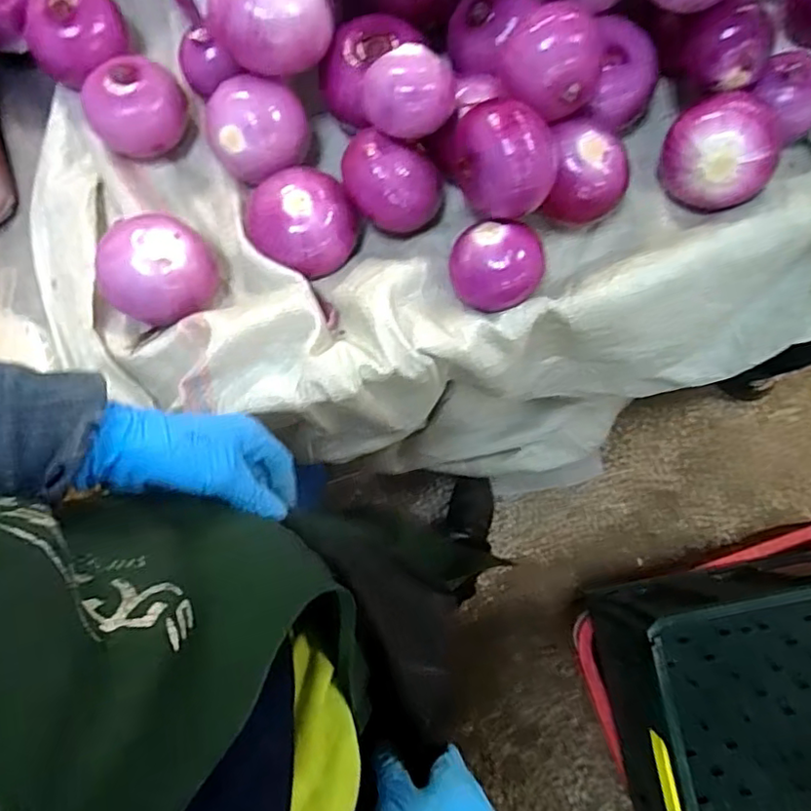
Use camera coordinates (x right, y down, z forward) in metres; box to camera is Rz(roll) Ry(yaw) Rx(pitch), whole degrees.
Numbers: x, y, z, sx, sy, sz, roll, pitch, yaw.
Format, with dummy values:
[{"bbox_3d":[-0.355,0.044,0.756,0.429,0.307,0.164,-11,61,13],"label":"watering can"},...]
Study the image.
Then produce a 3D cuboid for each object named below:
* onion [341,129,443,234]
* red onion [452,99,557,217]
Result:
[{"bbox_3d":[-0.010,-0.183,0.501,0.076,0.054,0.060,2,80,5],"label":"onion"},{"bbox_3d":[0.073,-0.182,0.447,0.072,0.060,0.067,10,81,6],"label":"red onion"}]

